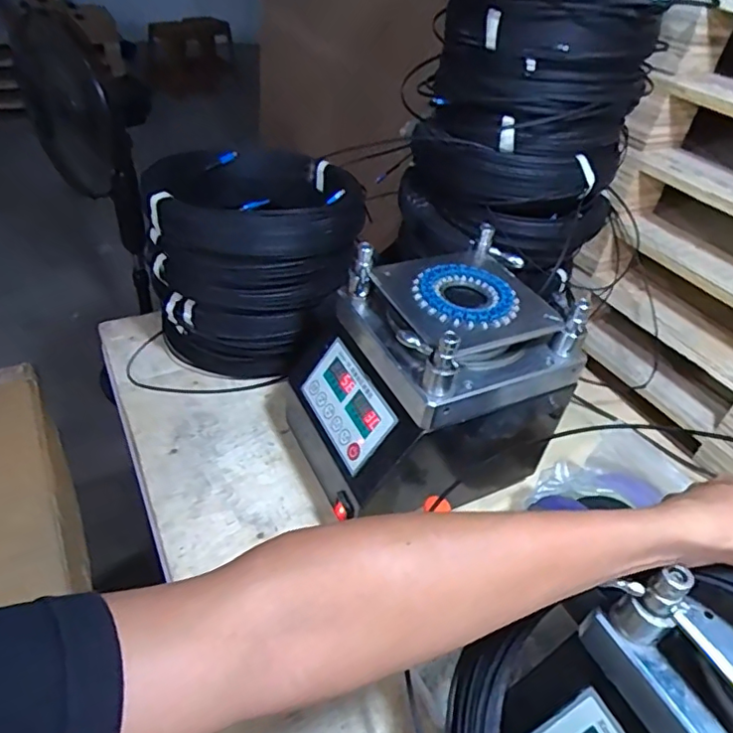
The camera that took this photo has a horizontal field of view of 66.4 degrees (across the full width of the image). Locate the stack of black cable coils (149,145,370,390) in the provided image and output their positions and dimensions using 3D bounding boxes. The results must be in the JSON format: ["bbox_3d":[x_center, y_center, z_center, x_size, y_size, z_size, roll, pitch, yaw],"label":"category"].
[{"bbox_3d":[-0.174,-0.164,0.893,0.296,0.287,0.281,-3,41,-11],"label":"stack of black cable coils"}]

